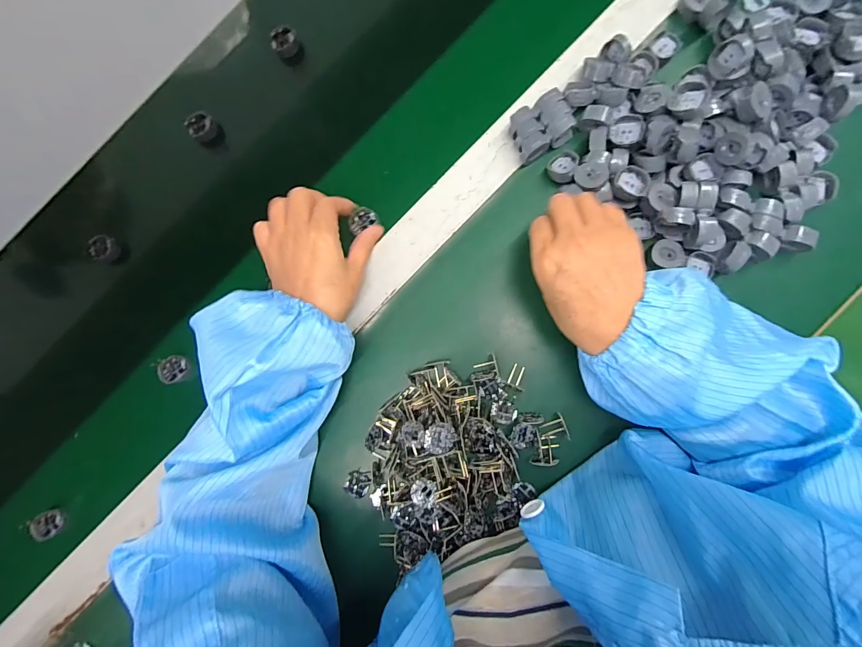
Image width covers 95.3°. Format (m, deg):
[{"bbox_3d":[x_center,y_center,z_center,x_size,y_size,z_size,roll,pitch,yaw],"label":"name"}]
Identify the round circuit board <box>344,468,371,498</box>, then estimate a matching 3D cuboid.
[{"bbox_3d":[-0.069,0.152,0.375,0.023,0.007,0.024,0,85,5],"label":"round circuit board"}]

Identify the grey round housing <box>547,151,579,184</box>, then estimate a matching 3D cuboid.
[{"bbox_3d":[0.122,-0.146,0.365,0.025,0.017,0.027,0,85,5],"label":"grey round housing"}]

